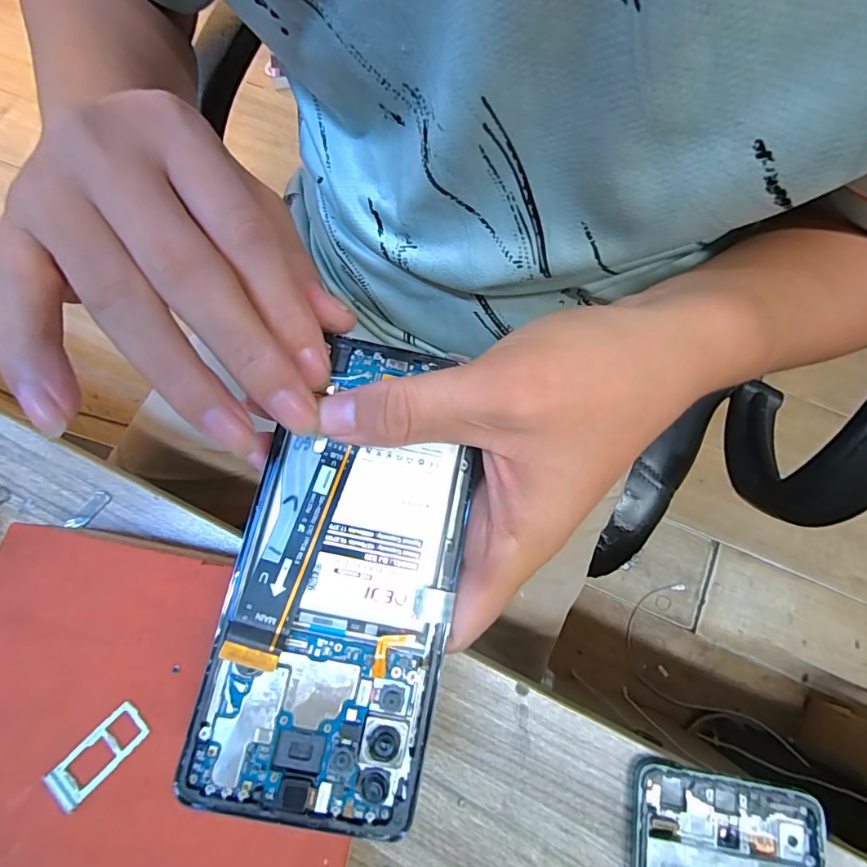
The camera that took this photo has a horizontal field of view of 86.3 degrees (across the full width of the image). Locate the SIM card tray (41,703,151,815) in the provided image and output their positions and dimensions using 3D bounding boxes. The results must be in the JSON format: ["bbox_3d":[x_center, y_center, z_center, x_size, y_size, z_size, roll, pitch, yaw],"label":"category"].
[{"bbox_3d":[-0.119,0.114,0.164,0.035,0.004,0.015,-43,80,-10],"label":"SIM card tray"}]

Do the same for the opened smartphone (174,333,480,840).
[{"bbox_3d":[-0.029,0.043,0.159,0.073,0.010,0.155,11,74,3],"label":"opened smartphone"}]

